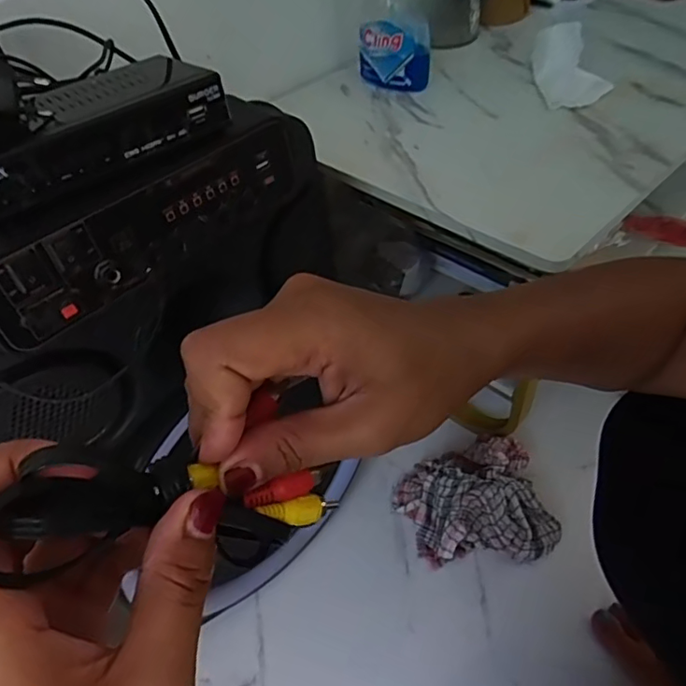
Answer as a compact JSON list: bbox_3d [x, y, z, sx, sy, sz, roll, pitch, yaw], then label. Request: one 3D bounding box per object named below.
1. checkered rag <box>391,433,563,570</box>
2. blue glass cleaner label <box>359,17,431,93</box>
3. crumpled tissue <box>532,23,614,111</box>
[{"bbox_3d":[0.173,0.208,0.694,0.177,0.083,0.142,-22,48,-15],"label":"checkered rag"},{"bbox_3d":[0.063,-0.355,0.685,0.039,0.071,0.089,-36,52,-26],"label":"blue glass cleaner label"},{"bbox_3d":[0.274,-0.334,0.664,0.074,0.050,0.127,-3,45,3],"label":"crumpled tissue"}]

